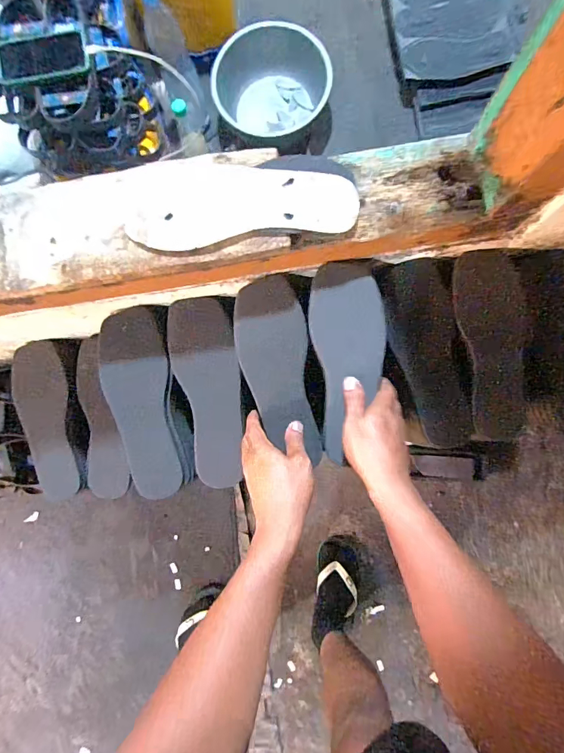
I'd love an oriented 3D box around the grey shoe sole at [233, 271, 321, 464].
[{"bbox_3d":[-0.005,-0.009,0.515,0.087,0.010,0.226,-12,89,2],"label":"grey shoe sole"}]

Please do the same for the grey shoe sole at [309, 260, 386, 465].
[{"bbox_3d":[0.079,-0.020,0.502,0.089,0.017,0.237,2,91,3],"label":"grey shoe sole"}]

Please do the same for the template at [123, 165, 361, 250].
[{"bbox_3d":[-0.045,-0.190,0.454,0.253,0.015,0.096,0,87,2],"label":"template"}]

